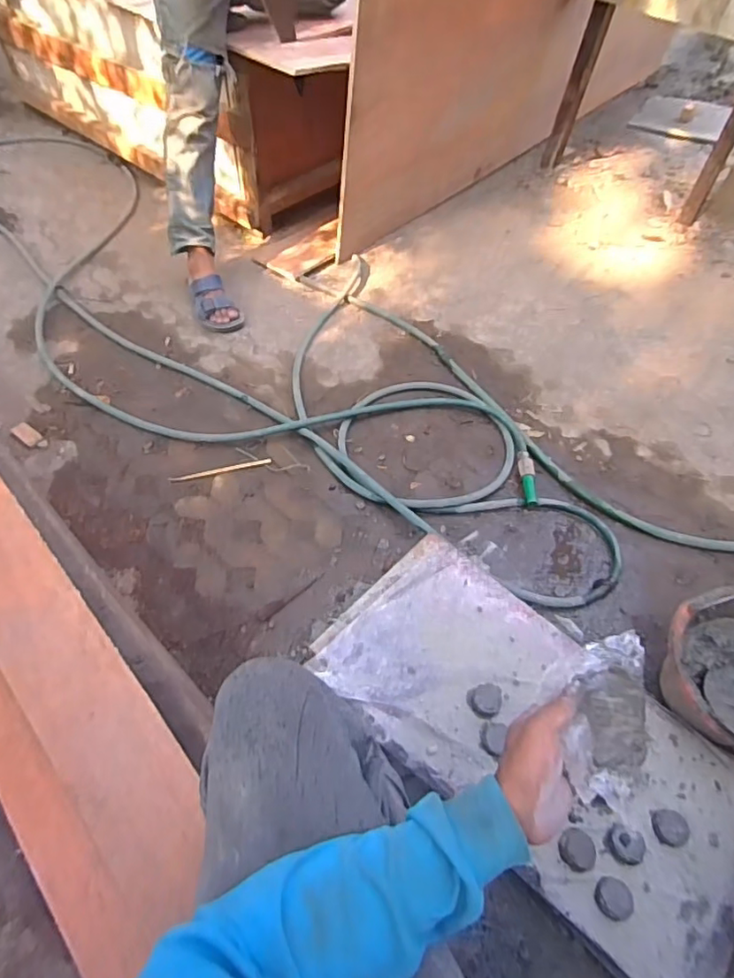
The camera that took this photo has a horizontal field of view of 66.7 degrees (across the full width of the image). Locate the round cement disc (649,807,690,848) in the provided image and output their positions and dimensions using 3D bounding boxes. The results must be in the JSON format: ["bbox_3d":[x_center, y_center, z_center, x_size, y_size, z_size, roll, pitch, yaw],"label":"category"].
[{"bbox_3d":[0.417,0.466,0.768,0.038,0.030,0.045,-2,53,-7],"label":"round cement disc"}]

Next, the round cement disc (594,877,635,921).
[{"bbox_3d":[0.318,0.524,0.715,0.044,0.015,0.045,3,53,-4],"label":"round cement disc"}]

